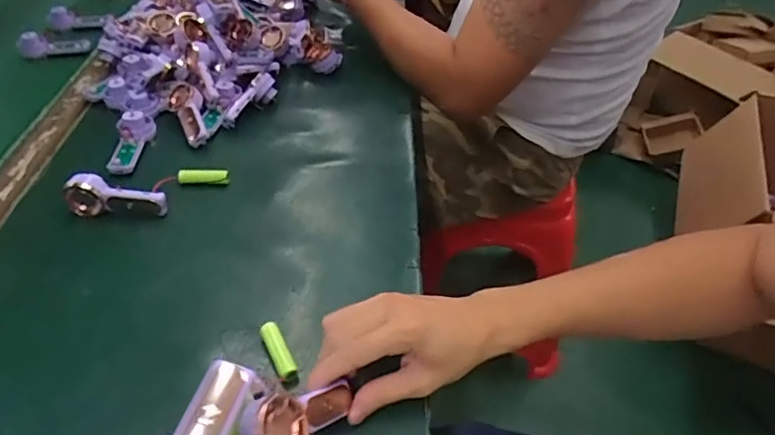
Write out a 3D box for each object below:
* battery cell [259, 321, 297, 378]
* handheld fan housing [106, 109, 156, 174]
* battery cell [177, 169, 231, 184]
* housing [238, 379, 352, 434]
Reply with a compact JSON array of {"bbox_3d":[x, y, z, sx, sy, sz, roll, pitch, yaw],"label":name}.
[{"bbox_3d":[-0.085,0.105,0.432,0.014,0.016,0.049,-19,47,-24],"label":"battery cell"},{"bbox_3d":[-0.284,-0.081,0.606,0.035,0.035,0.087,-1,43,-3],"label":"handheld fan housing"},{"bbox_3d":[-0.193,-0.041,0.580,0.052,0.017,0.017,2,42,-2],"label":"battery cell"},{"bbox_3d":[-0.053,0.127,0.358,0.037,0.028,0.091,31,15,27],"label":"housing"}]

